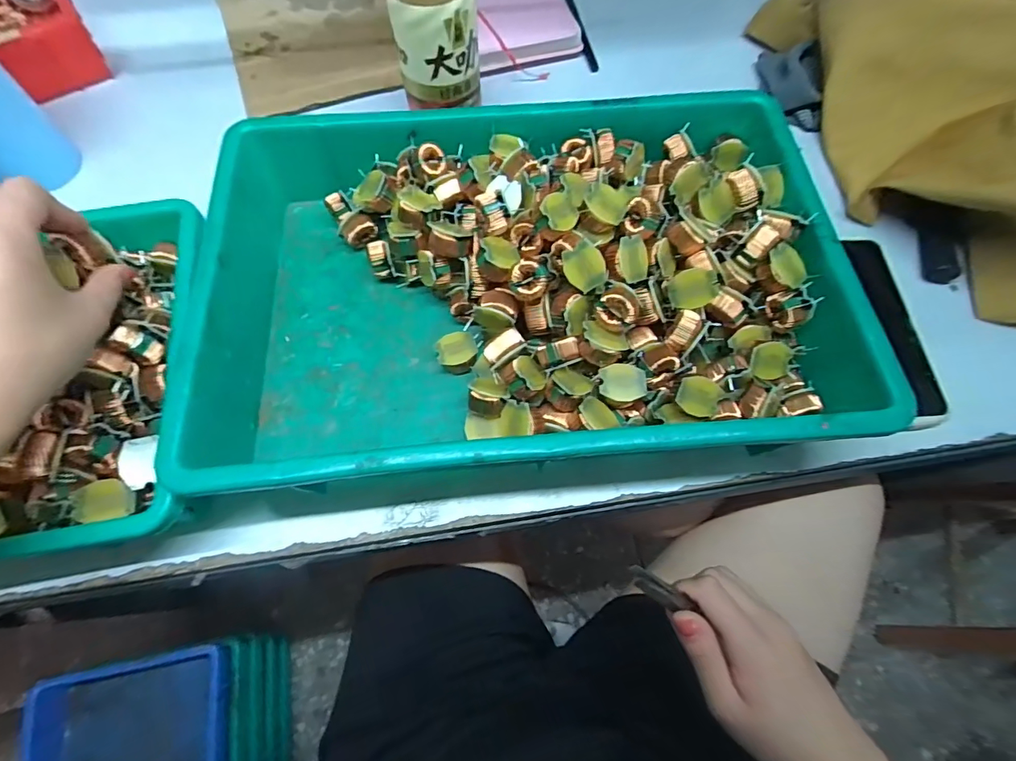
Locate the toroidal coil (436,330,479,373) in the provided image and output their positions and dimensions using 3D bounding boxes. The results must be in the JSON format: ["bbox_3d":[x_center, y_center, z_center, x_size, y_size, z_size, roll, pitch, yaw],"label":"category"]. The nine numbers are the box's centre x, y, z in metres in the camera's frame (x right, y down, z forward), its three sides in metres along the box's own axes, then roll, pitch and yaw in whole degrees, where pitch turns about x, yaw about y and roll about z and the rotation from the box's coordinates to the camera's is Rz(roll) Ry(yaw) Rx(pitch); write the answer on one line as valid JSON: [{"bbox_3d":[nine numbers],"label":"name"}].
[{"bbox_3d":[-0.038,-0.019,0.358,0.030,0.018,0.030,0,68,0],"label":"toroidal coil"}]

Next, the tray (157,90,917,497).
[{"bbox_3d":[0.010,-0.080,0.342,0.422,0.077,0.285,-5,68,-2],"label":"tray"}]

